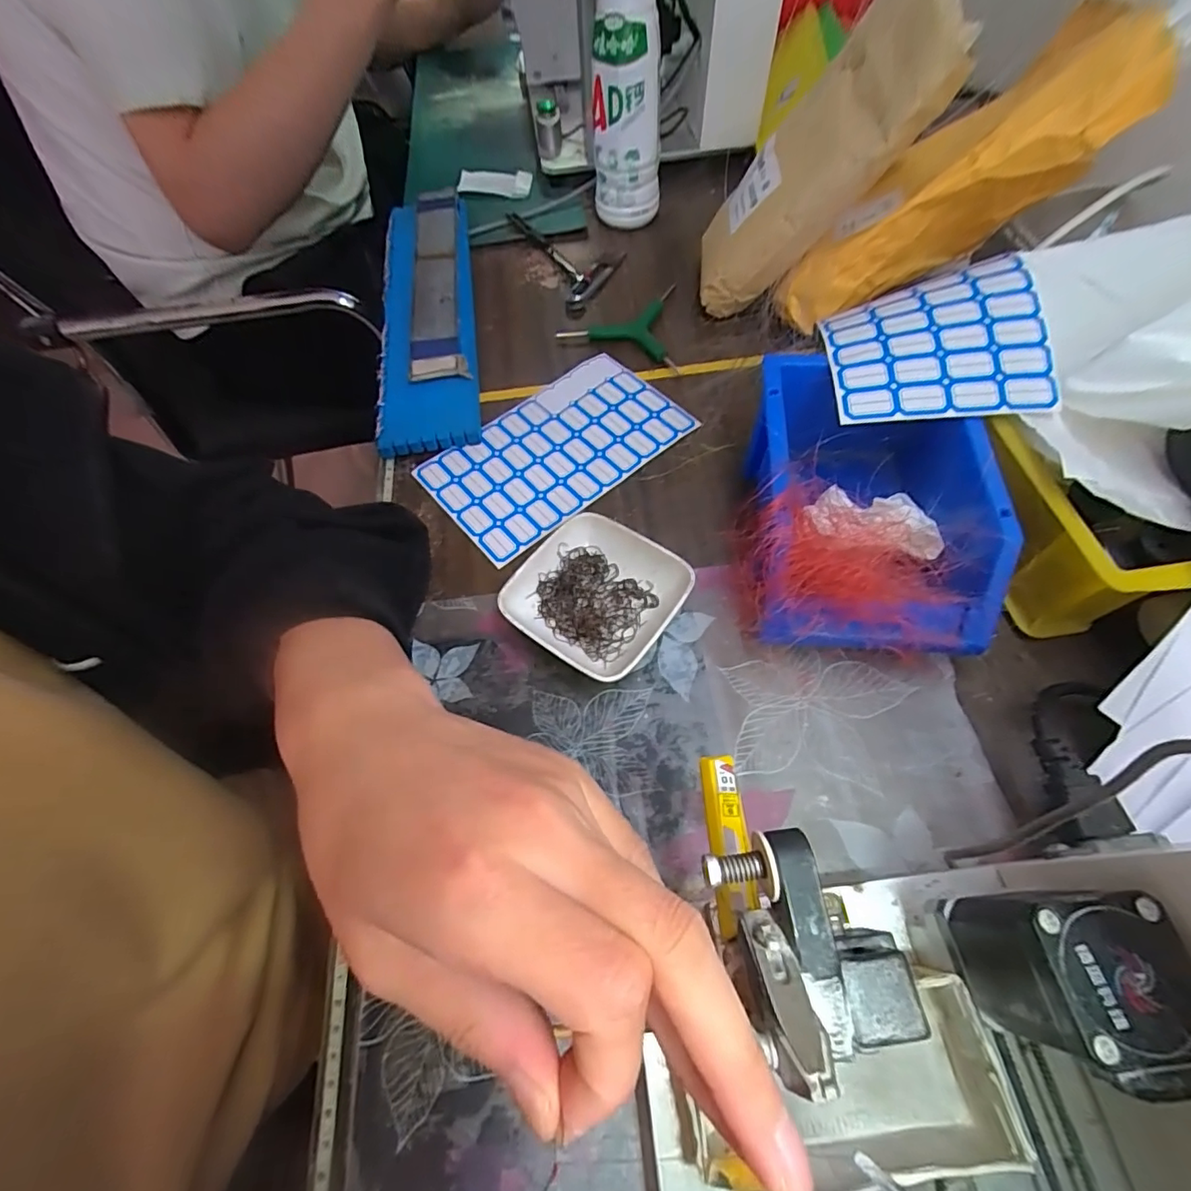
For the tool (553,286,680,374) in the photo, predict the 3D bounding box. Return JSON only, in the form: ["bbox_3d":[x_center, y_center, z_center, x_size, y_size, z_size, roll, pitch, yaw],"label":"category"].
[{"bbox_3d":[0.041,-0.257,0.493,0.117,0.012,0.100,25,65,17],"label":"tool"}]

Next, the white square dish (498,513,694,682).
[{"bbox_3d":[0.001,-0.001,0.344,0.093,0.025,0.093,30,66,19],"label":"white square dish"}]

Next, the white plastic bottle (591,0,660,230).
[{"bbox_3d":[0.029,-0.471,0.510,0.066,0.194,0.062,-2,60,3],"label":"white plastic bottle"}]

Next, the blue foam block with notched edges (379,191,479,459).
[{"bbox_3d":[-0.158,-0.272,0.502,0.085,0.035,0.344,-9,60,-2],"label":"blue foam block with notched edges"}]

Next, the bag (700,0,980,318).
[{"bbox_3d":[0.169,-0.333,0.413,0.063,0.217,0.120,25,59,-21],"label":"bag"}]

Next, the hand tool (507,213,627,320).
[{"bbox_3d":[-0.021,-0.347,0.541,0.081,0.012,0.169,-21,61,-8],"label":"hand tool"}]

